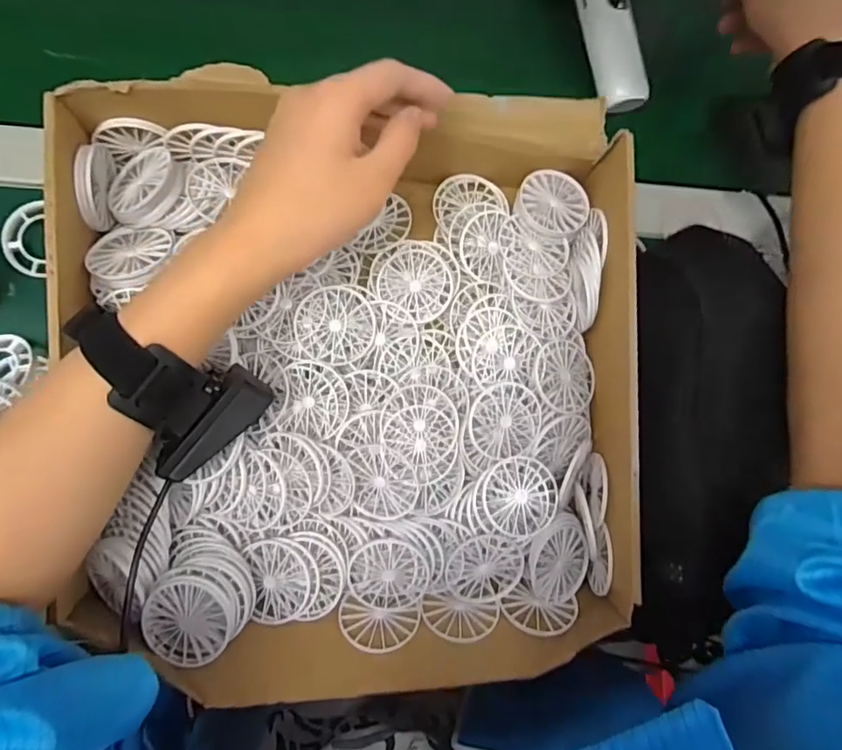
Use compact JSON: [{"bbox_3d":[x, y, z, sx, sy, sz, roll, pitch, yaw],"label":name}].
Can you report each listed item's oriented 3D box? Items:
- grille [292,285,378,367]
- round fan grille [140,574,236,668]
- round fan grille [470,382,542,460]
[{"bbox_3d":[-0.056,-0.032,0.345,0.050,0.008,0.050,1,86,-7],"label":"grille"},{"bbox_3d":[-0.133,0.141,0.302,0.049,0.010,0.051,1,86,-7],"label":"round fan grille"},{"bbox_3d":[0.055,0.030,0.345,0.048,0.008,0.047,1,87,-14],"label":"round fan grille"}]

